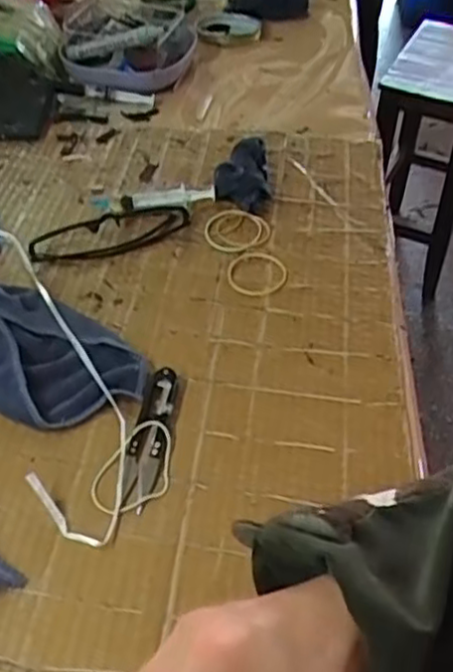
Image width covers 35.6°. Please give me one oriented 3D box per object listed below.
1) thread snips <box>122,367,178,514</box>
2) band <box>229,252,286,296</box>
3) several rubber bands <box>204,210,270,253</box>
[{"bbox_3d":[-0.049,0.062,0.456,0.022,0.007,0.102,5,47,4],"label":"thread snips"},{"bbox_3d":[0.024,-0.052,0.567,0.048,0.004,0.051,0,47,0],"label":"band"},{"bbox_3d":[0.008,-0.090,0.601,0.055,0.004,0.051,0,47,0],"label":"several rubber bands"}]

